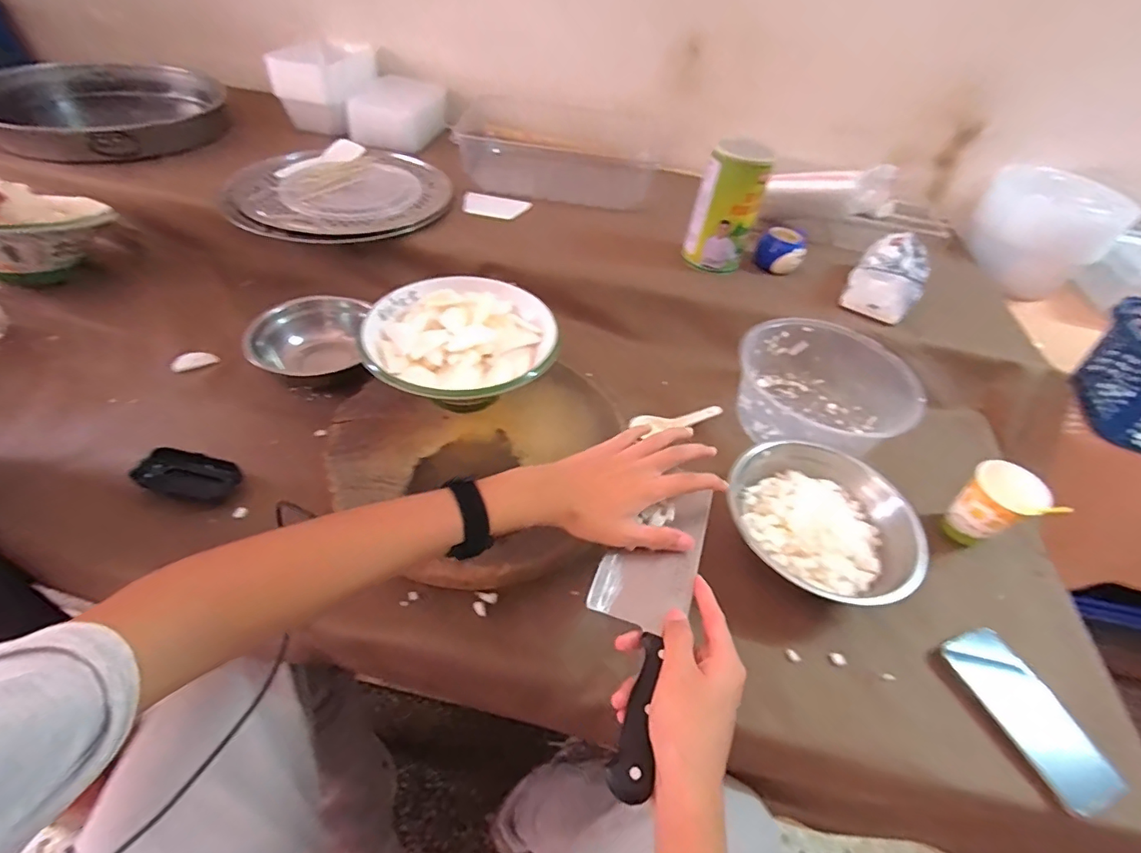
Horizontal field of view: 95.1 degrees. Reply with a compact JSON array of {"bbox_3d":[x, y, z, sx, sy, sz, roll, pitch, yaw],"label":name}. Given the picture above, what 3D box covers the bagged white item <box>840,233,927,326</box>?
[{"bbox_3d":[0.518,-0.252,0.843,0.105,0.078,0.168,30,51,20],"label":"bagged white item"}]

